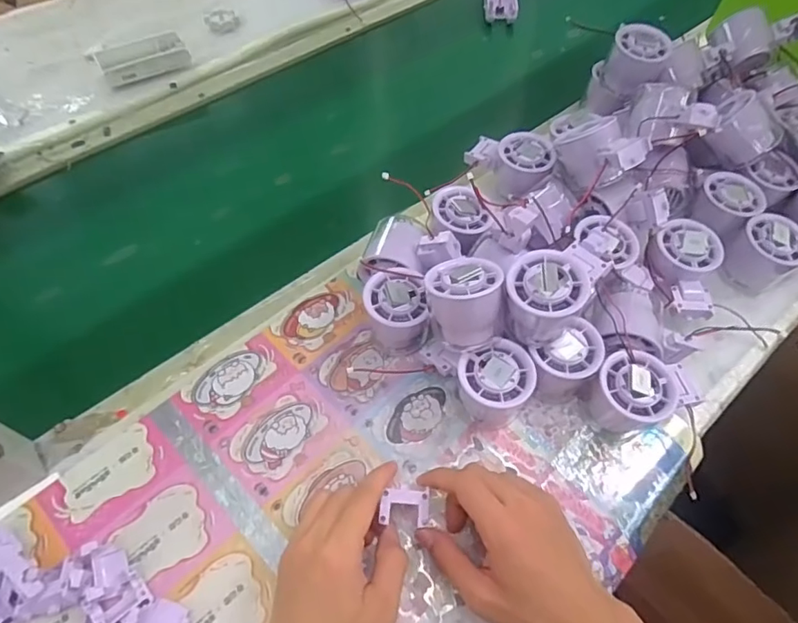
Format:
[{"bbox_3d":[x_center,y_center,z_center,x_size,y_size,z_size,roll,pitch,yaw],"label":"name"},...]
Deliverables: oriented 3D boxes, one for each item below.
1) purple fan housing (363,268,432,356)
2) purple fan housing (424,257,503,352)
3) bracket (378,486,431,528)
[{"bbox_3d":[-0.002,-0.002,0.460,0.054,0.061,0.052,1,57,-1],"label":"purple fan housing"},{"bbox_3d":[0.052,-0.008,0.419,0.056,0.063,0.056,-6,38,5],"label":"purple fan housing"},{"bbox_3d":[0.005,0.138,0.375,0.034,0.006,0.025,1,58,-2],"label":"bracket"}]

